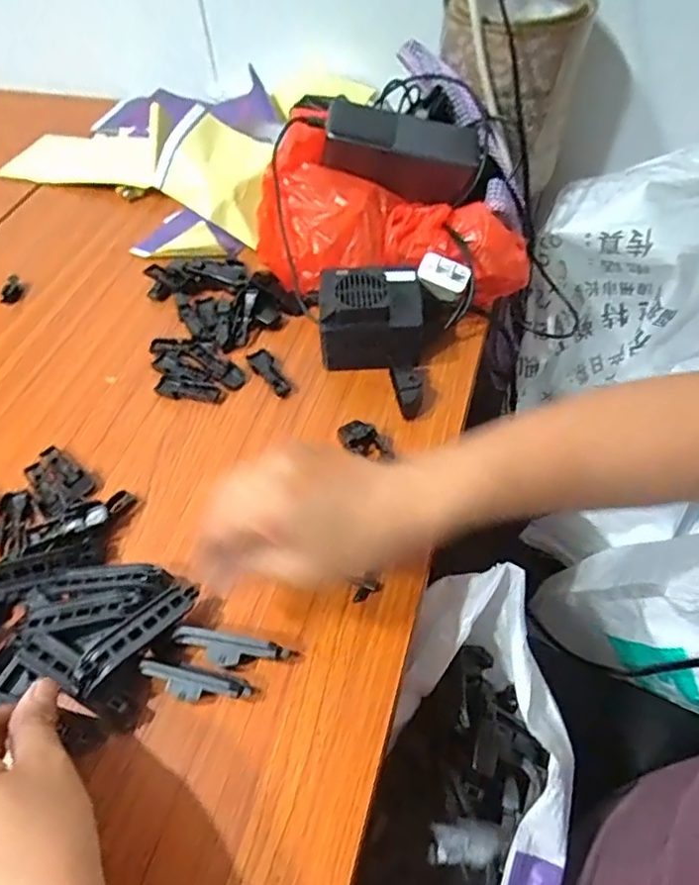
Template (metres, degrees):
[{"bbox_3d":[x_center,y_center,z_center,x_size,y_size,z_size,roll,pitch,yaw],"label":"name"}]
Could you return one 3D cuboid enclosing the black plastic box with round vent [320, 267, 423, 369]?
[{"bbox_3d":[0.017,-0.100,0.451,0.074,0.059,0.069,0,54,4],"label":"black plastic box with round vent"}]

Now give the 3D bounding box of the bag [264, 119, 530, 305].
[{"bbox_3d":[0.034,-0.171,0.476,0.222,0.092,0.120,15,56,14],"label":"bag"}]

